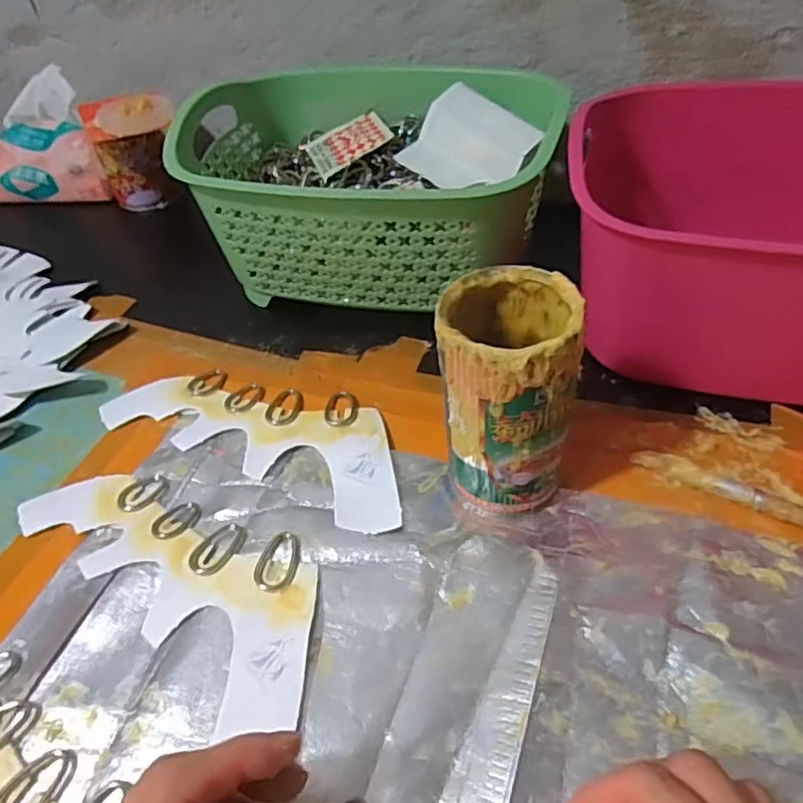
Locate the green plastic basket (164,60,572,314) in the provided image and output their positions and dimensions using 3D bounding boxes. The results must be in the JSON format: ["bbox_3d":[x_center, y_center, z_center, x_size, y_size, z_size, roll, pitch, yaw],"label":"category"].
[{"bbox_3d":[-0.026,-0.168,0.471,0.240,0.103,0.187,2,48,9],"label":"green plastic basket"}]

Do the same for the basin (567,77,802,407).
[{"bbox_3d":[0.239,-0.104,0.386,0.255,0.131,0.165,11,50,16],"label":"basin"}]

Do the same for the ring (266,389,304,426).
[{"bbox_3d":[-0.076,0.002,0.408,0.022,0.004,0.036,0,48,7],"label":"ring"}]

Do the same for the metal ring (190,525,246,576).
[{"bbox_3d":[-0.098,0.079,0.336,0.023,0.004,0.033,21,54,24],"label":"metal ring"}]

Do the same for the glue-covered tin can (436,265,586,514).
[{"bbox_3d":[0.054,-0.003,0.318,0.060,0.119,0.066,-3,48,4],"label":"glue-covered tin can"}]

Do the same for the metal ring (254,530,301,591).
[{"bbox_3d":[-0.064,0.083,0.326,0.021,0.005,0.032,10,50,15],"label":"metal ring"}]

